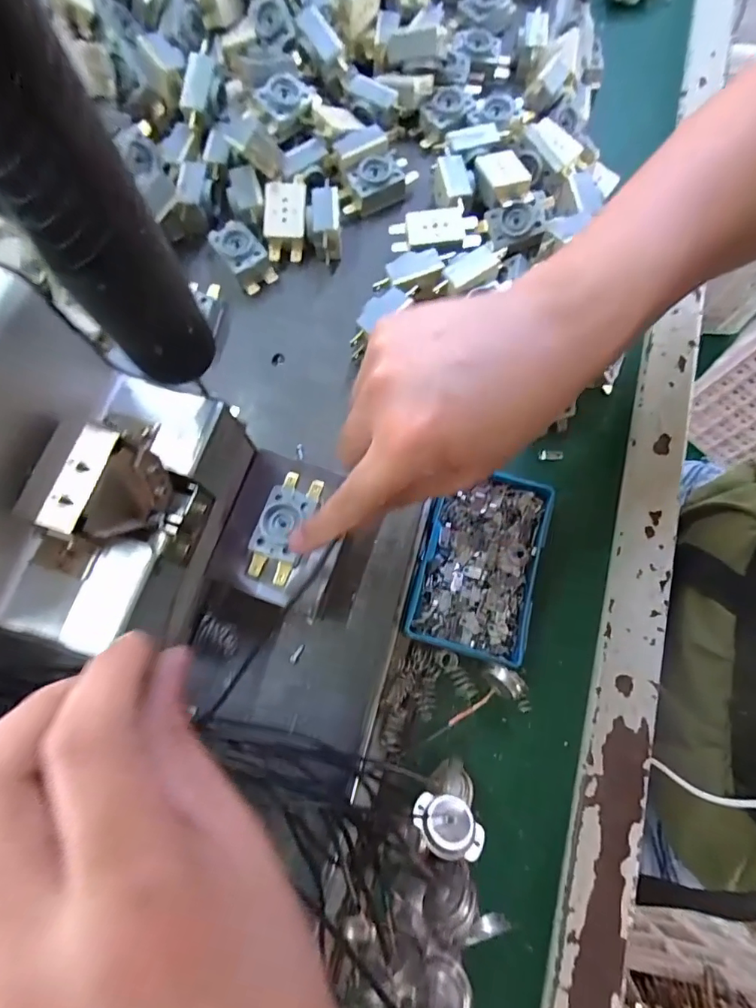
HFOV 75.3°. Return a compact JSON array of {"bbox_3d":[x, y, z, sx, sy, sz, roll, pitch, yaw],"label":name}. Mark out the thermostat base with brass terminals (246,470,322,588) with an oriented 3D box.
[{"bbox_3d":[-0.051,0.012,0.269,0.025,0.014,0.061,20,79,5],"label":"thermostat base with brass terminals"}]

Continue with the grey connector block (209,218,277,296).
[{"bbox_3d":[-0.093,-0.172,0.337,0.027,0.016,0.051,-36,77,-11],"label":"grey connector block"}]

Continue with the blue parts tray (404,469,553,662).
[{"bbox_3d":[0.064,0.036,0.311,0.071,0.022,0.113,15,73,3],"label":"blue parts tray"}]

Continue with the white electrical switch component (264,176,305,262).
[{"bbox_3d":[-0.063,-0.199,0.339,0.029,0.014,0.055,-2,88,6],"label":"white electrical switch component"}]

